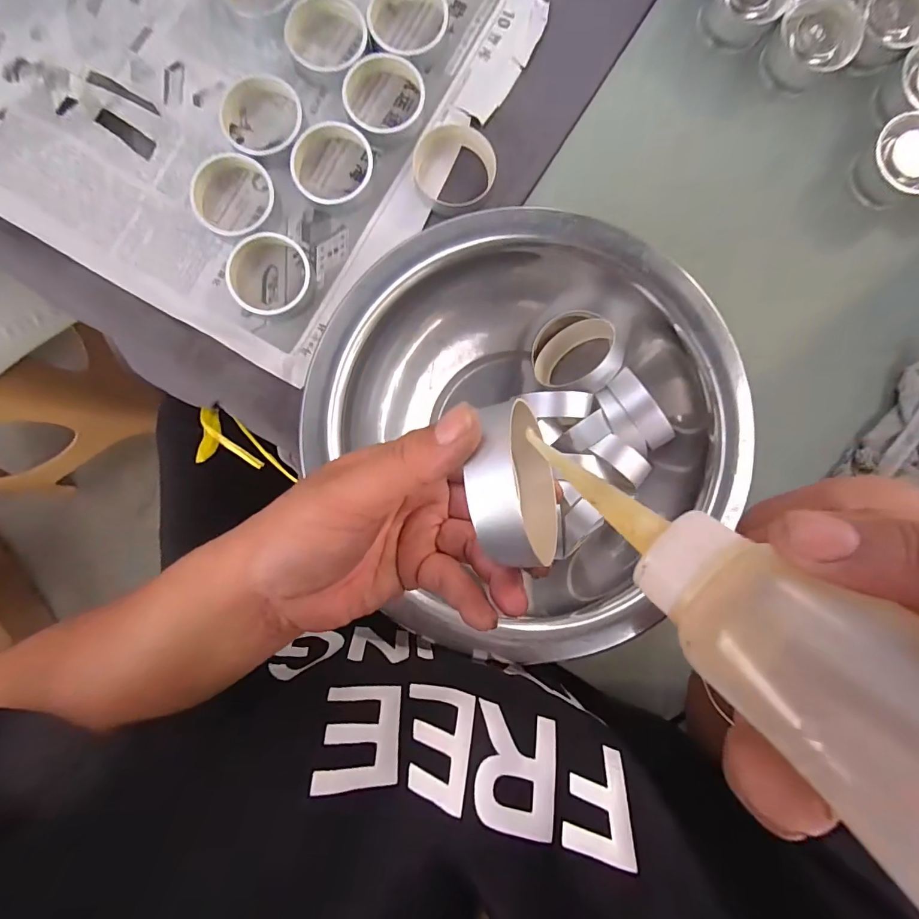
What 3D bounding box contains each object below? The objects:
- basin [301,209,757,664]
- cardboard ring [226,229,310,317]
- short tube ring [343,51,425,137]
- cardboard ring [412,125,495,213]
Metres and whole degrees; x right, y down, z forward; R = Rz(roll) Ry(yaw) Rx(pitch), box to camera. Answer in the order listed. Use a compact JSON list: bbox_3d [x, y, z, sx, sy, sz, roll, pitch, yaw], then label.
[{"bbox_3d":[0.052,-0.025,0.337,0.290,0.072,0.298,0,92,-2],"label":"basin"},{"bbox_3d":[-0.155,-0.149,0.357,0.061,0.019,0.064,0,92,-2],"label":"cardboard ring"},{"bbox_3d":[-0.060,-0.292,0.355,0.061,0.019,0.060,0,92,-2],"label":"short tube ring"},{"bbox_3d":[-0.004,-0.238,0.362,0.066,0.014,0.068,0,92,-2],"label":"cardboard ring"}]

